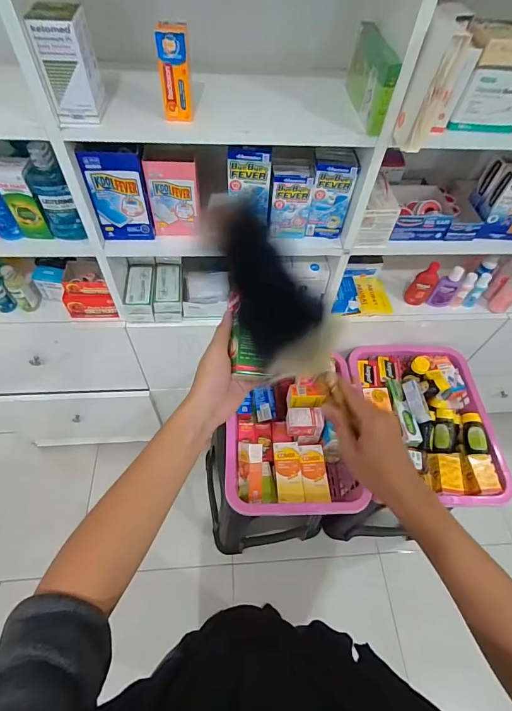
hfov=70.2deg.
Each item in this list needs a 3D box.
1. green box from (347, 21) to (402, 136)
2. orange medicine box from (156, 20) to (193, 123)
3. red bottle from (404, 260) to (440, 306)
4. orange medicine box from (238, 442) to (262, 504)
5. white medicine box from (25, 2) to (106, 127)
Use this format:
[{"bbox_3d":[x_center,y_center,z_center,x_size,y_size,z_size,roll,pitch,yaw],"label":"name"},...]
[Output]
[{"bbox_3d":[0.176,-0.429,0.562,0.028,0.093,0.172,1,56,-4],"label":"green box"},{"bbox_3d":[-0.112,-0.391,0.510,0.041,0.107,0.028,-3,56,-6],"label":"orange medicine box"},{"bbox_3d":[0.415,-0.177,0.903,0.056,0.127,0.025,-2,56,-6],"label":"red bottle"},{"bbox_3d":[-0.016,0.268,0.841,0.039,0.062,0.130,8,71,-28],"label":"orange medicine box"},{"bbox_3d":[-0.251,-0.392,0.495,0.060,0.114,0.067,-5,56,-8],"label":"white medicine box"}]

